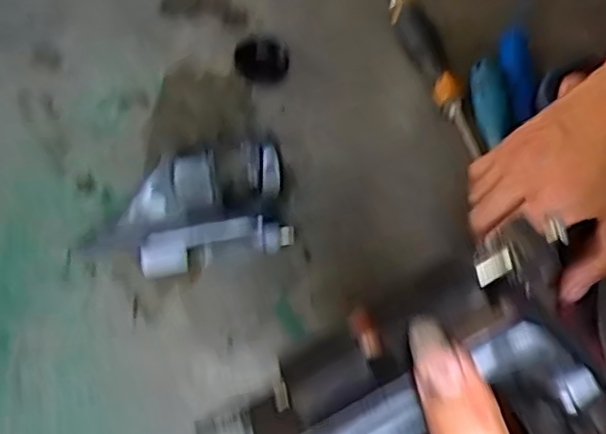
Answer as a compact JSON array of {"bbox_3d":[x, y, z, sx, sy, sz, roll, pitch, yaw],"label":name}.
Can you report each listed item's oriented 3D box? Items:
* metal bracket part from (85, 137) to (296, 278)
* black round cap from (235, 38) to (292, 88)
[{"bbox_3d":[-0.078,-0.008,0.413,0.135,0.079,0.071,-16,64,-9],"label":"metal bracket part"},{"bbox_3d":[-0.033,-0.135,0.526,0.043,0.015,0.043,1,61,-1],"label":"black round cap"}]

